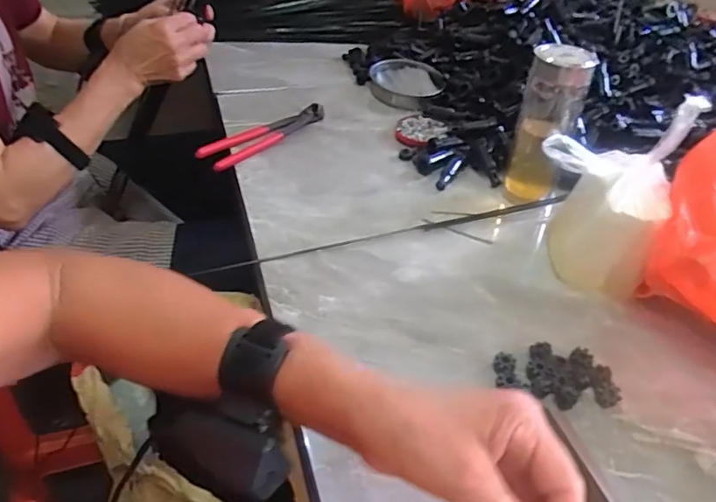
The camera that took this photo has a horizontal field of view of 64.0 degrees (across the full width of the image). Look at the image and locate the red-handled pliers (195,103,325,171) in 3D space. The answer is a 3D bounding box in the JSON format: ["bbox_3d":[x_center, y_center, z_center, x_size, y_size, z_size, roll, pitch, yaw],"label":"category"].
[{"bbox_3d":[-0.129,-0.160,0.781,0.048,0.023,0.195,27,46,28],"label":"red-handled pliers"}]

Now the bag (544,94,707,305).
[{"bbox_3d":[0.236,-0.054,0.557,0.119,0.170,0.078,15,42,16],"label":"bag"}]

